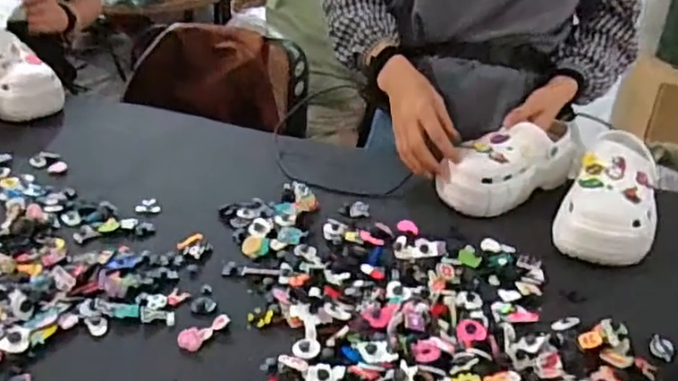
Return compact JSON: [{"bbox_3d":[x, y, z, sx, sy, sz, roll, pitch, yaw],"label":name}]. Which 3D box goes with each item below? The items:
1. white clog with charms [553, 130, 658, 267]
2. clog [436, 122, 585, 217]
[{"bbox_3d":[0.369,0.005,0.835,0.111,0.107,0.224,20,32,24],"label":"white clog with charms"},{"bbox_3d":[0.255,-0.046,0.913,0.233,0.095,0.099,-19,37,-38],"label":"clog"}]

